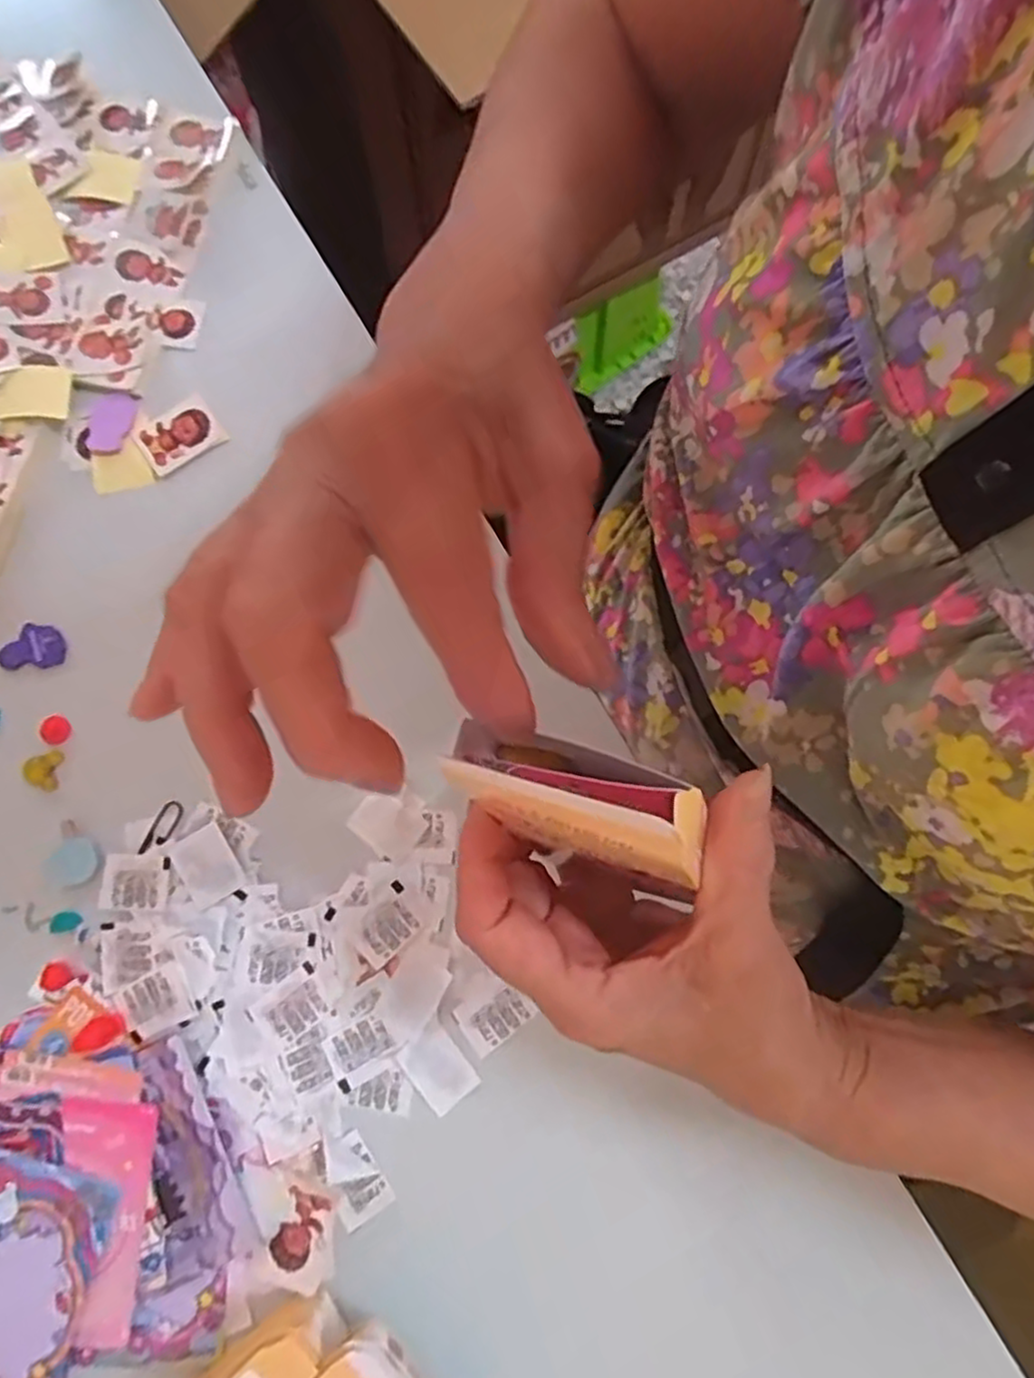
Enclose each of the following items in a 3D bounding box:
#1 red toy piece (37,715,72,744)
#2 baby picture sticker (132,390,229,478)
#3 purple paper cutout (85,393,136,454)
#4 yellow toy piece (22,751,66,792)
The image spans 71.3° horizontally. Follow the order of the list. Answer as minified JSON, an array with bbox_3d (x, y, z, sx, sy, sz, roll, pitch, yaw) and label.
[{"bbox_3d":[-0.216,0.019,0.336,0.013,0.004,0.014,0,77,-2],"label":"red toy piece"},{"bbox_3d":[-0.175,-0.132,0.373,0.040,0.005,0.031,-35,80,-9],"label":"baby picture sticker"},{"bbox_3d":[-0.211,-0.138,0.373,0.022,0.004,0.033,14,77,1],"label":"purple paper cutout"},{"bbox_3d":[-0.219,0.037,0.331,0.017,0.004,0.018,6,77,0],"label":"yellow toy piece"}]

